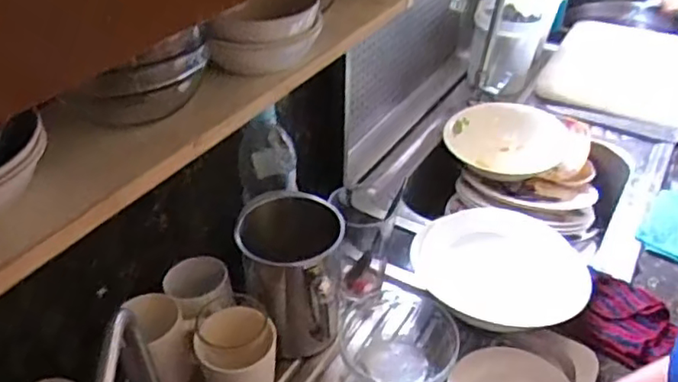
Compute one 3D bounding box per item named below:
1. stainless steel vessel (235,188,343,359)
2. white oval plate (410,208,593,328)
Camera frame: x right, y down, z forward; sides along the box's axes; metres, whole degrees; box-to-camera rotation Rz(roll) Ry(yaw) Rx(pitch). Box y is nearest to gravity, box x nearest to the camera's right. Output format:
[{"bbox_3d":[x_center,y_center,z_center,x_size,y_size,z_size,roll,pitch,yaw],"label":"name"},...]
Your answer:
[{"bbox_3d":[-0.060,0.099,0.720,0.113,0.162,0.130,4,38,6],"label":"stainless steel vessel"},{"bbox_3d":[0.229,0.109,0.853,0.256,0.159,0.014,13,18,-7],"label":"white oval plate"}]

